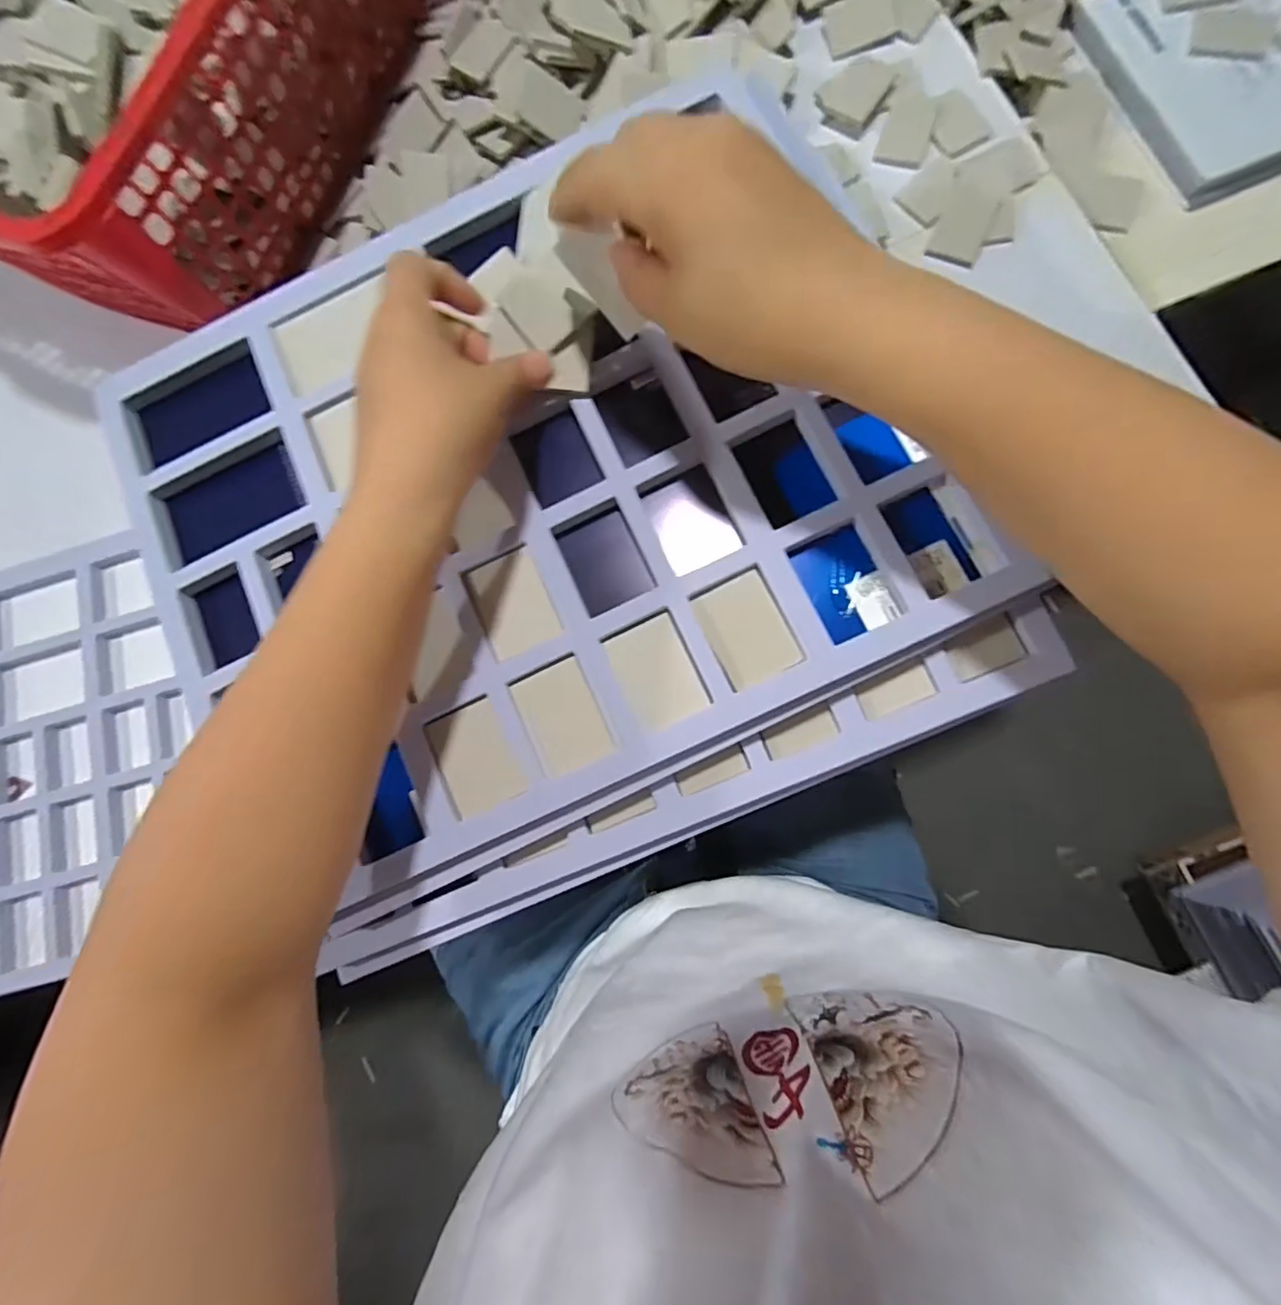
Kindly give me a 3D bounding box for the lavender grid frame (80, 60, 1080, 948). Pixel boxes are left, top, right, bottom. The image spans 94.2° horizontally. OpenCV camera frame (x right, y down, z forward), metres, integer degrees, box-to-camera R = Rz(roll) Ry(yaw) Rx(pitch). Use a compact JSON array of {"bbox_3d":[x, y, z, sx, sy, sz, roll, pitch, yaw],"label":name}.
[{"bbox_3d":[-0.067,-0.095,0.327,0.417,0.029,0.352,-26,80,2],"label":"lavender grid frame"}]

